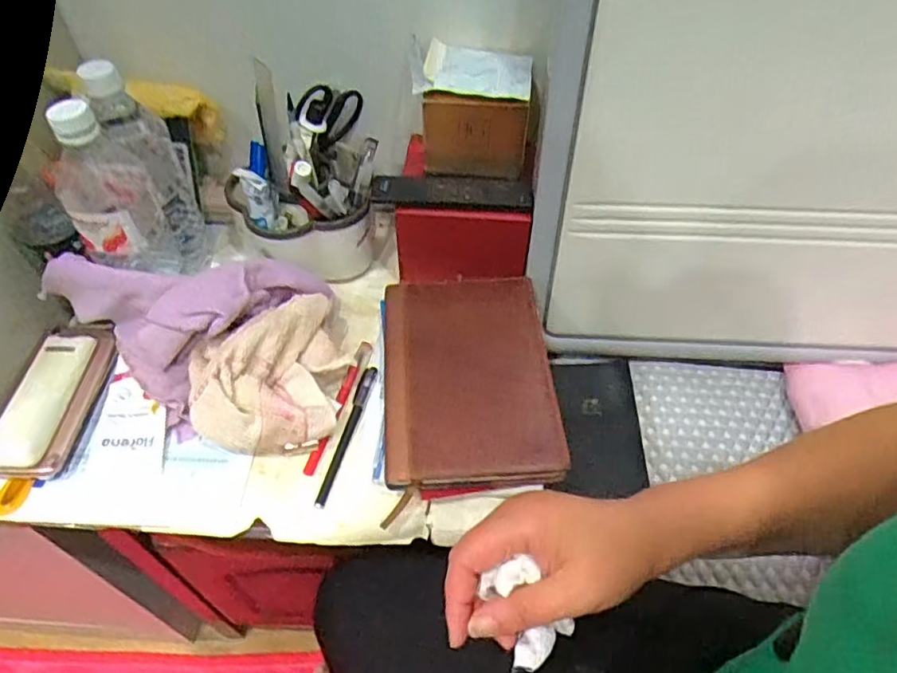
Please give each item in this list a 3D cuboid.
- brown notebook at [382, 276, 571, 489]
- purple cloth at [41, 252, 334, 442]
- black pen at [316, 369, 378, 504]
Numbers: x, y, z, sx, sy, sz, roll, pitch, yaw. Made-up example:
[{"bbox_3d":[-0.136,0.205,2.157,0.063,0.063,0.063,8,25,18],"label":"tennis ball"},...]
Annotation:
[{"bbox_3d":[0.016,0.028,0.534,0.147,0.022,0.209,-3,52,-2],"label":"brown notebook"},{"bbox_3d":[-0.244,-0.034,0.551,0.180,0.086,0.187,21,54,16],"label":"purple cloth"},{"bbox_3d":[-0.089,0.085,0.528,0.012,0.006,0.137,10,51,8],"label":"black pen"}]

